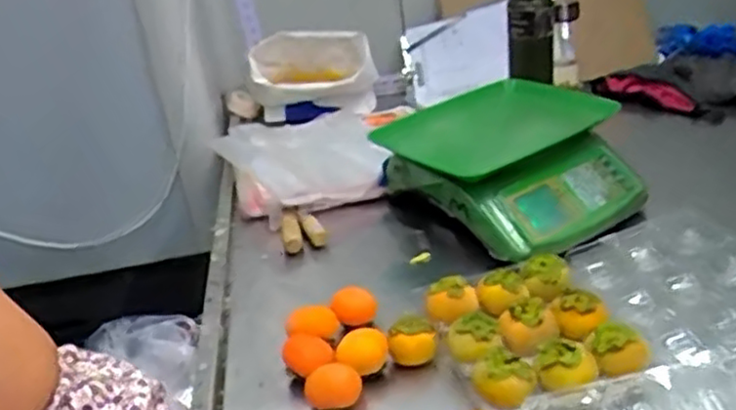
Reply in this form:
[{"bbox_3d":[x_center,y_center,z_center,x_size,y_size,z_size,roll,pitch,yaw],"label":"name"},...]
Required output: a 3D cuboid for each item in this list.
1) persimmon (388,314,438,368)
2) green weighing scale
[{"bbox_3d":[0.046,0.131,0.693,0.047,0.037,0.046,-5,26,2],"label":"persimmon"},{"bbox_3d":[0.194,-0.059,0.927,0.275,0.108,0.302,-20,30,-26],"label":"green weighing scale"}]

